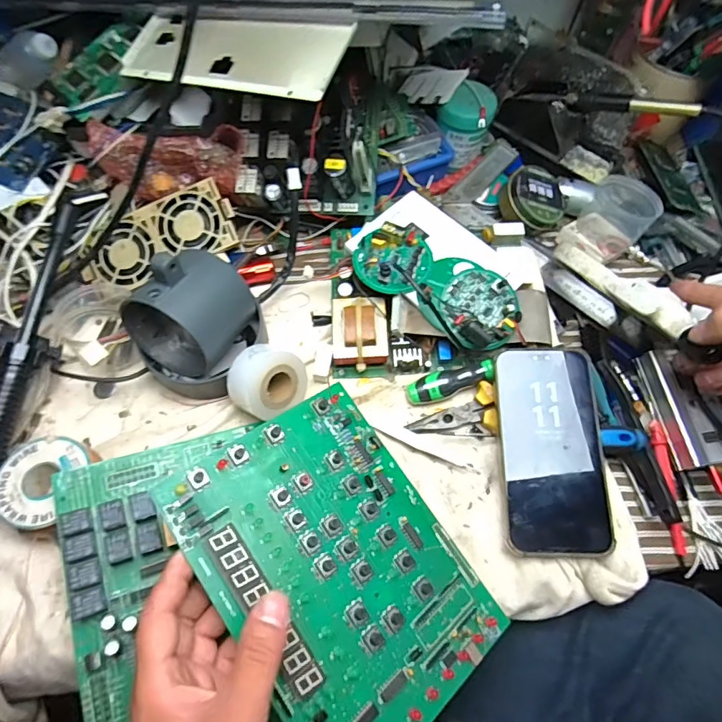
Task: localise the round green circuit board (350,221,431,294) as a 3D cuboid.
[{"bbox_3d":[0.033,-0.095,0.434,0.076,0.019,0.060,-29,69,-16],"label":"round green circuit board"}]

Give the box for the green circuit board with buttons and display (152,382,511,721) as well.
[{"bbox_3d":[-0.008,0.134,0.326,0.164,0.010,0.215,-29,78,-34],"label":"green circuit board with buttons and display"}]

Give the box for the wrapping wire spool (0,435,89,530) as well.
[{"bbox_3d":[-0.243,0.090,0.366,0.057,0.016,0.067,19,65,6],"label":"wrapping wire spool"}]

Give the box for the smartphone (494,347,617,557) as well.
[{"bbox_3d":[0.153,0.069,0.388,0.081,0.008,0.160,0,72,3],"label":"smartphone"}]

